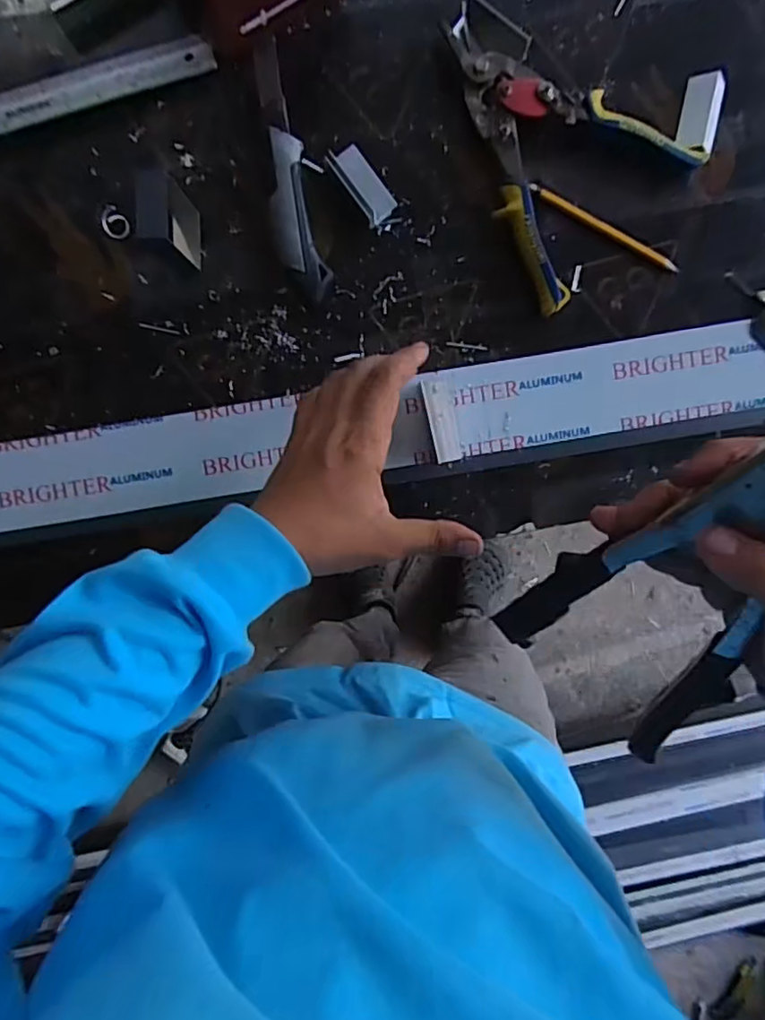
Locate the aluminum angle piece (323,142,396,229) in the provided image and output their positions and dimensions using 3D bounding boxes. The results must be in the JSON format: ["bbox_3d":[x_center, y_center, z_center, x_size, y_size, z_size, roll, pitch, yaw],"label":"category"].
[{"bbox_3d":[-0.015,-0.260,0.484,0.027,0.017,0.060,-38,94,0],"label":"aluminum angle piece"}]

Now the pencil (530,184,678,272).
[{"bbox_3d":[0.181,-0.231,0.496,0.134,0.009,0.011,27,92,-3],"label":"pencil"}]

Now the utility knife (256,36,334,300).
[{"bbox_3d":[-0.078,-0.262,0.480,0.037,0.023,0.189,-13,93,-1],"label":"utility knife"}]

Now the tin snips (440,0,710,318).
[{"bbox_3d":[0.159,-0.296,0.483,0.165,0.026,0.229,-24,93,-1],"label":"tin snips"}]

